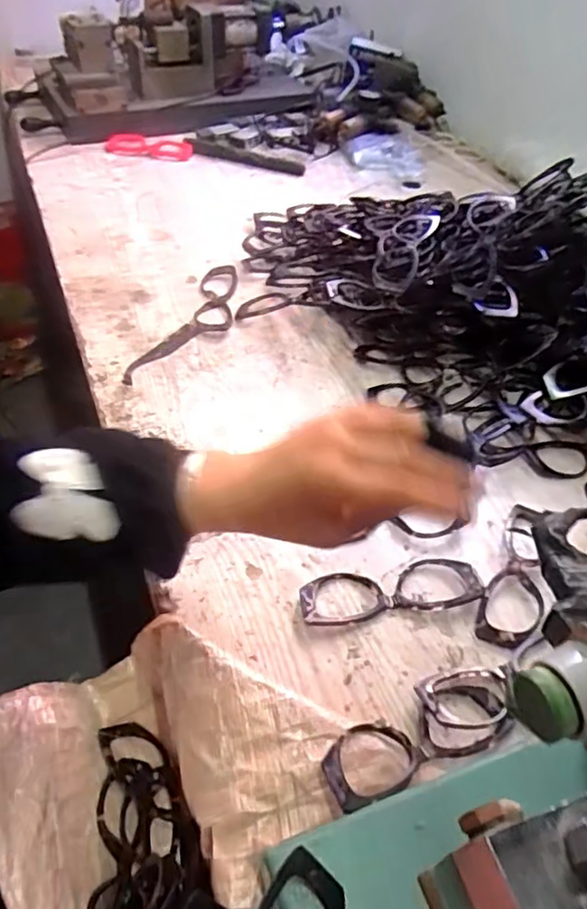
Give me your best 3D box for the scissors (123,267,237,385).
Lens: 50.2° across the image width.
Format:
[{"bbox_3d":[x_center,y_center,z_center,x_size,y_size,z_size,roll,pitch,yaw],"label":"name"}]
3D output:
[{"bbox_3d":[-0.119,-0.161,0.777,0.071,0.008,0.269,16,47,9],"label":"scissors"}]

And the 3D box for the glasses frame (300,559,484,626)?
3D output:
[{"bbox_3d":[0.079,0.111,0.520,0.151,0.013,0.049,-6,47,-11],"label":"glasses frame"}]

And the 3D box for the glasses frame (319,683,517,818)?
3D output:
[{"bbox_3d":[0.085,0.190,0.419,0.151,0.018,0.047,-7,46,-32],"label":"glasses frame"}]

